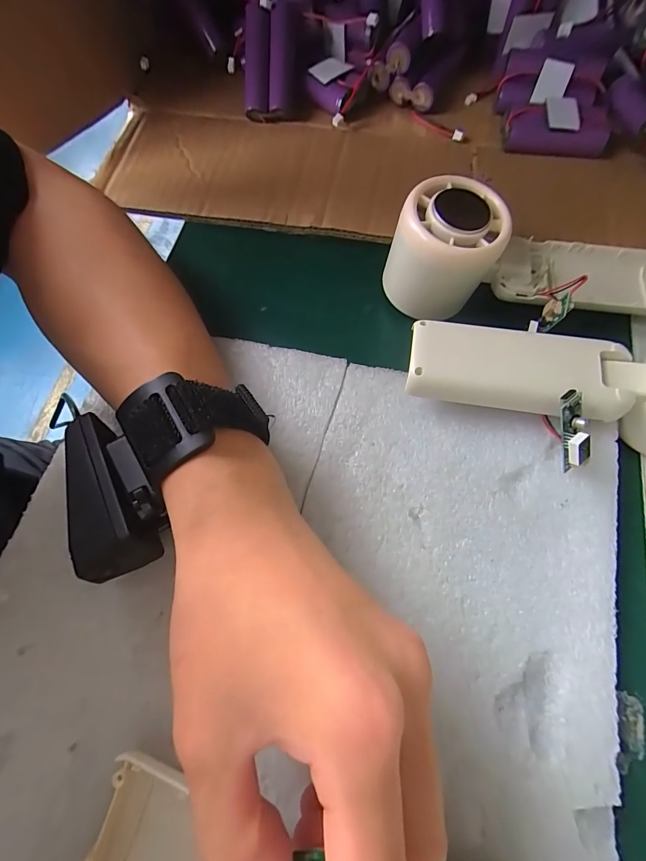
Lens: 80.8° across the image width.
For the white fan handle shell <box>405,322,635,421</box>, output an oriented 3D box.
[{"bbox_3d":[0.094,-0.028,0.194,0.102,0.029,0.038,9,69,3],"label":"white fan handle shell"}]

